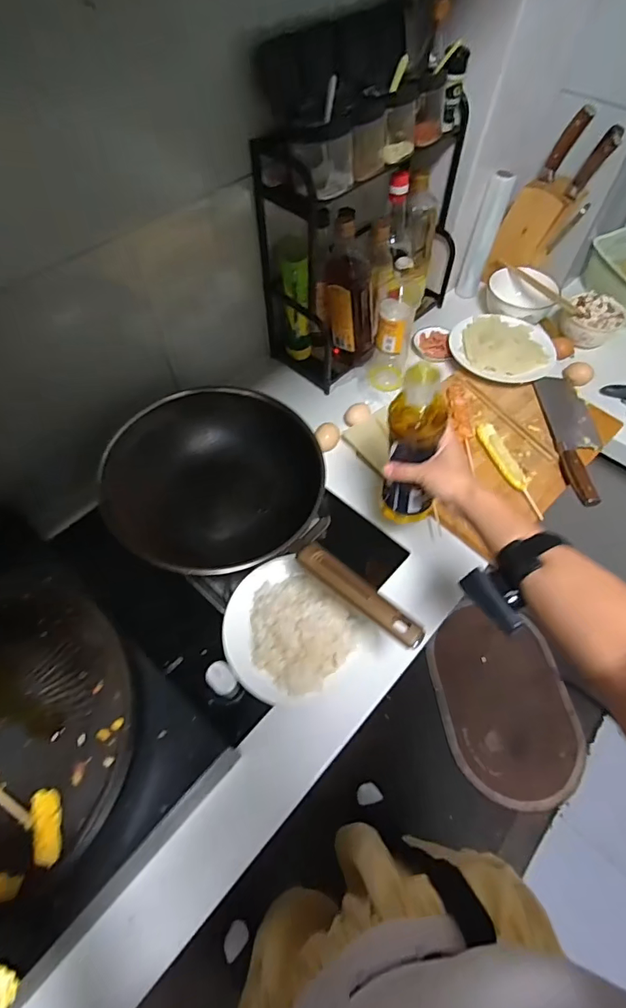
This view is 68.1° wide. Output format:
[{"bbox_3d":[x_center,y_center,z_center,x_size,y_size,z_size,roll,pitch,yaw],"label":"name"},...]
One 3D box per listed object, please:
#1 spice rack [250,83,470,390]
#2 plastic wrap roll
[{"bbox_3d":[0.097,-0.486,0.850,0.182,0.412,0.376,35,64,20],"label":"spice rack"},{"bbox_3d":[0.360,-0.562,0.975,0.049,0.241,0.051,21,60,13],"label":"plastic wrap roll"}]

